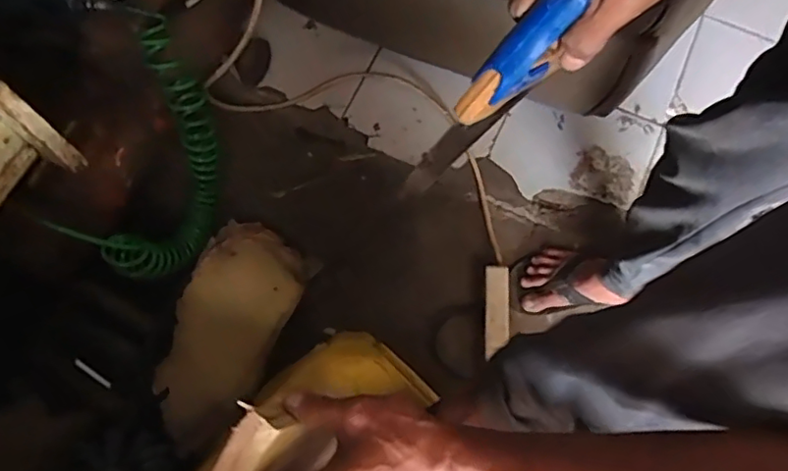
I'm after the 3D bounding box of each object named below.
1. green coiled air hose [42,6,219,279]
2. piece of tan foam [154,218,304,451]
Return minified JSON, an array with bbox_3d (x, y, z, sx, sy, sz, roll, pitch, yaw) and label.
[{"bbox_3d":[-0.369,-0.112,0.957,0.116,0.280,0.372,7,72,1],"label":"green coiled air hose"},{"bbox_3d":[-0.252,0.134,0.924,0.171,0.062,0.383,29,43,-15],"label":"piece of tan foam"}]

